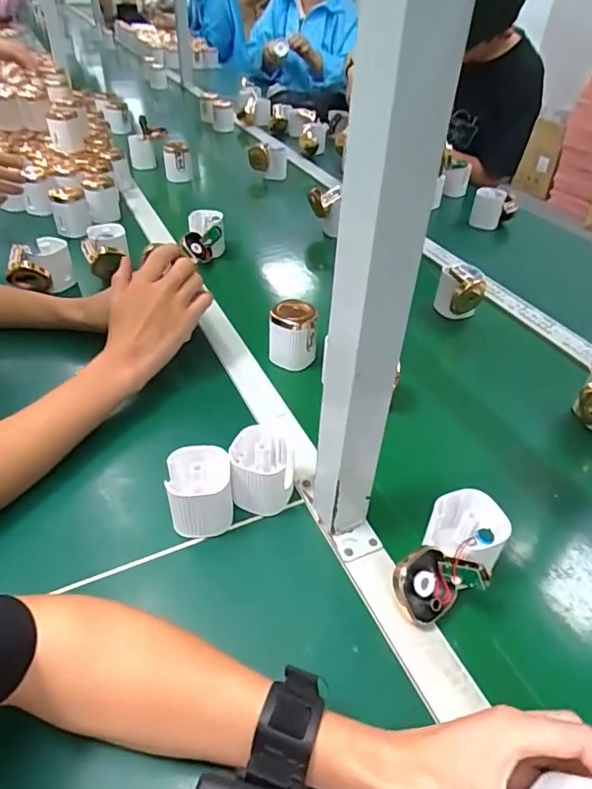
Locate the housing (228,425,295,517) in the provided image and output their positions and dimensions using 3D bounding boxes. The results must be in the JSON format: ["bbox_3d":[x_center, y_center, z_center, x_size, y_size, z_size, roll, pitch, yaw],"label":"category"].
[{"bbox_3d":[-0.032,0.071,0.478,0.056,0.070,0.055,2,41,-2],"label":"housing"}]

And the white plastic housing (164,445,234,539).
[{"bbox_3d":[-0.084,0.089,0.457,0.052,0.068,0.053,-1,41,-6],"label":"white plastic housing"}]

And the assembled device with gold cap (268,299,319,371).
[{"bbox_3d":[-0.004,-0.081,0.650,0.058,0.069,0.054,2,41,-2],"label":"assembled device with gold cap"}]

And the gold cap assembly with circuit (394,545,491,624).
[{"bbox_3d":[0.113,0.149,0.403,0.069,0.053,0.027,-12,0,6],"label":"gold cap assembly with circuit"}]

